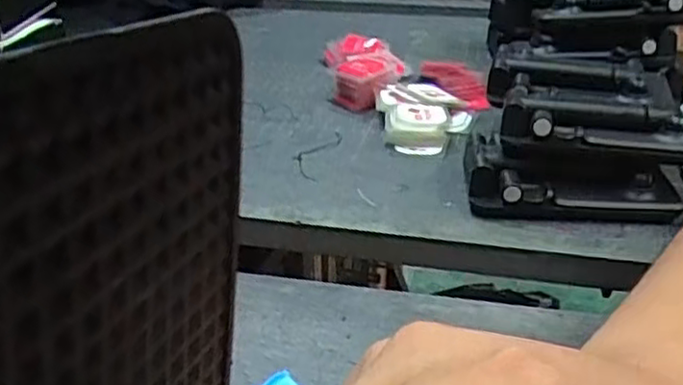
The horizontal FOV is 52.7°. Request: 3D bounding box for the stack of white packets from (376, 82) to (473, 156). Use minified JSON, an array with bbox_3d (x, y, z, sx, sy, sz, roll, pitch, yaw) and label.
[{"bbox_3d":[0.054,-0.051,0.462,0.061,0.019,0.079,3,28,7],"label":"stack of white packets"}]

